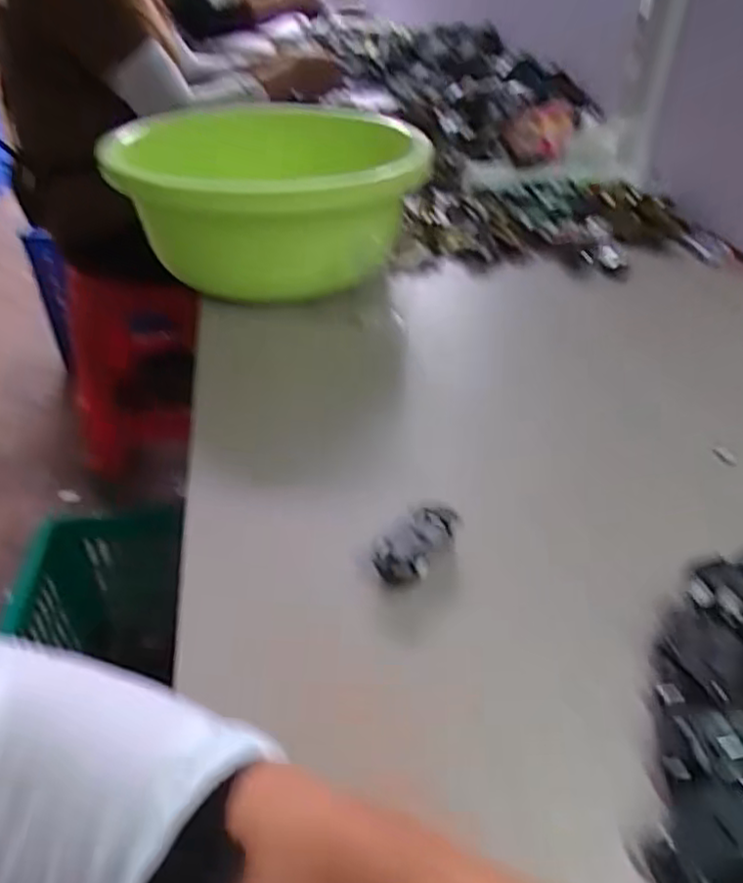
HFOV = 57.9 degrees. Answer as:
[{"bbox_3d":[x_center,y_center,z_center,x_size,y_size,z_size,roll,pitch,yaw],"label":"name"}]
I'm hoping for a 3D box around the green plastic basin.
[{"bbox_3d":[-0.101,-0.244,0.698,0.299,0.142,0.294,2,39,-2],"label":"green plastic basin"}]

